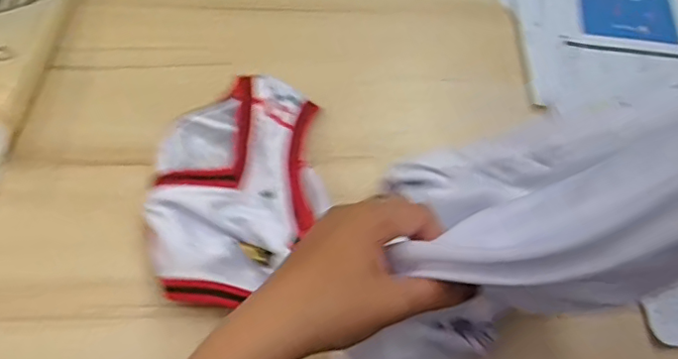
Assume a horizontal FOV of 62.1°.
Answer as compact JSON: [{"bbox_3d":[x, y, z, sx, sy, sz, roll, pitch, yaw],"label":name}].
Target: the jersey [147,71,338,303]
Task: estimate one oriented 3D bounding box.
[{"bbox_3d":[-0.093,0.002,0.524,0.150,0.028,0.224,-4,56,-8],"label":"jersey"}]

